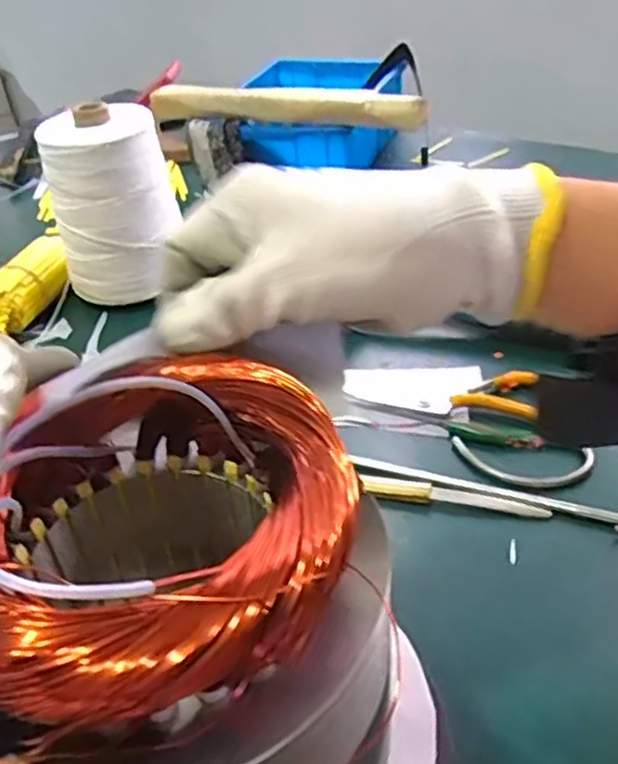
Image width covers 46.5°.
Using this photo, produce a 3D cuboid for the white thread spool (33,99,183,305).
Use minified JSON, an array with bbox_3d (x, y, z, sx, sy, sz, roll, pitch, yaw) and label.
[{"bbox_3d":[-0.176,-0.156,0.652,0.100,0.168,0.088,5,38,14],"label":"white thread spool"}]

